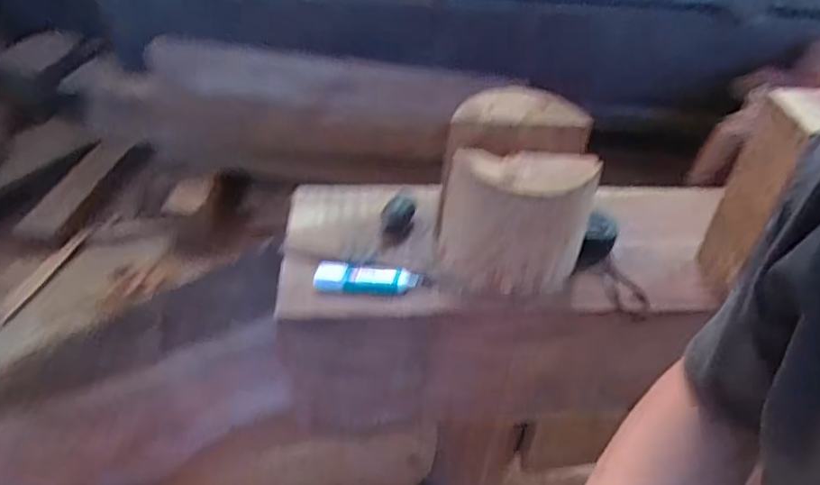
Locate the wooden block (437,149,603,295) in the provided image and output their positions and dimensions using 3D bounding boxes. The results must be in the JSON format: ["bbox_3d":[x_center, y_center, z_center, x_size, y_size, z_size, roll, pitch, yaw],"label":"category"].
[{"bbox_3d":[0.122,-0.017,0.673,0.175,0.160,0.067,3,41,0],"label":"wooden block"}]

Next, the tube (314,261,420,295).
[{"bbox_3d":[-0.052,0.042,0.702,0.118,0.016,0.038,4,41,1],"label":"tube"}]

